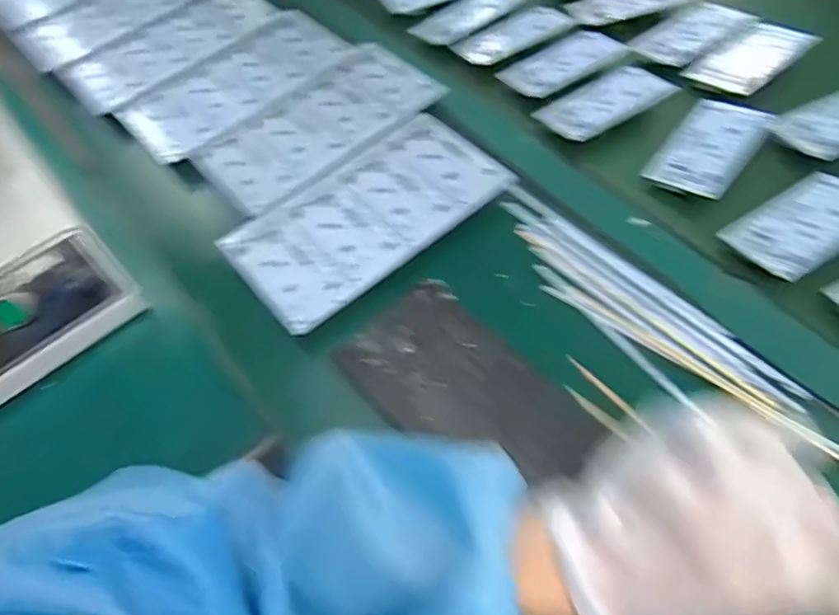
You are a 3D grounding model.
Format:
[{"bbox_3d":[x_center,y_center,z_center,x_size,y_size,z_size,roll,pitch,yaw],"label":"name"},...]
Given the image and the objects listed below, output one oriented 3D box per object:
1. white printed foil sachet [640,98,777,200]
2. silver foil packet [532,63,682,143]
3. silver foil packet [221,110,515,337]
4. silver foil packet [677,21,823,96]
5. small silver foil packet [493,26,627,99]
[{"bbox_3d":[0.253,-0.141,0.474,0.066,0.017,0.118,35,68,22],"label":"white printed foil sachet"},{"bbox_3d":[0.176,-0.196,0.516,0.128,0.005,0.058,-31,62,-14],"label":"silver foil packet"},{"bbox_3d":[-0.042,-0.082,0.467,0.229,0.014,0.120,-36,63,-16],"label":"silver foil packet"},{"bbox_3d":[0.323,-0.244,0.528,0.123,0.013,0.061,-35,63,-15],"label":"silver foil packet"},{"bbox_3d":[0.148,-0.250,0.553,0.124,0.005,0.063,-30,62,-13],"label":"small silver foil packet"}]

